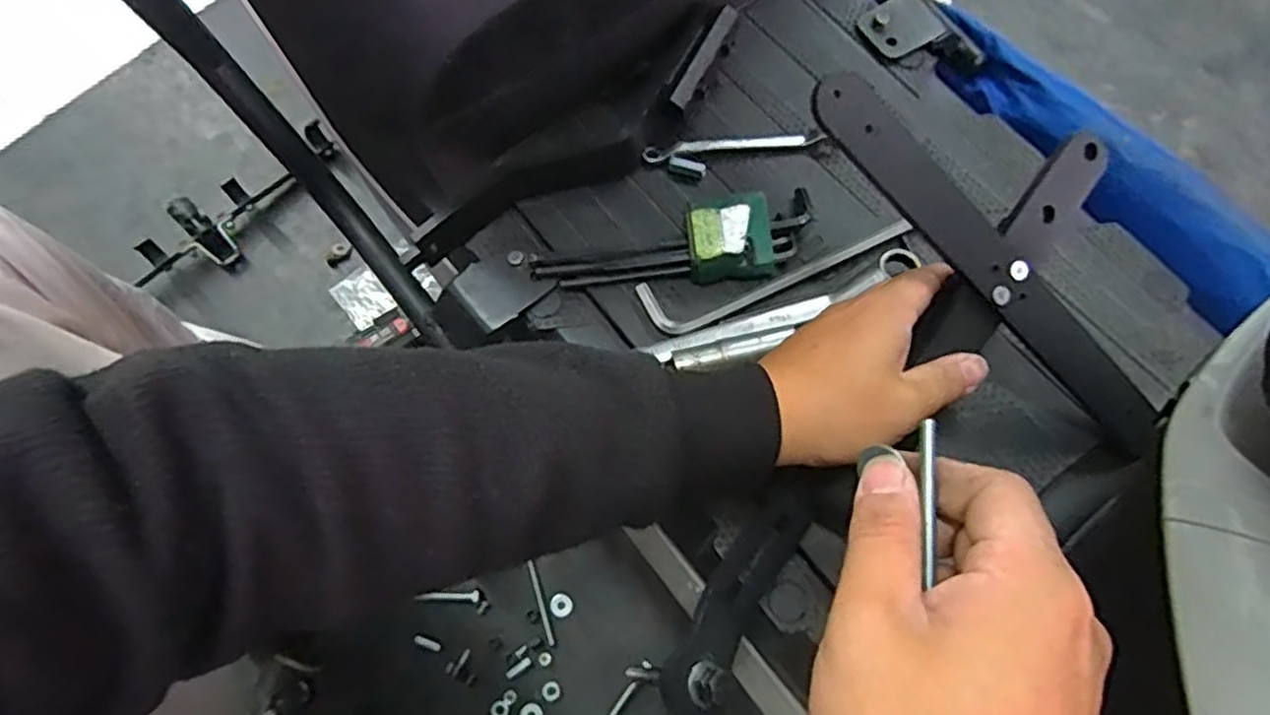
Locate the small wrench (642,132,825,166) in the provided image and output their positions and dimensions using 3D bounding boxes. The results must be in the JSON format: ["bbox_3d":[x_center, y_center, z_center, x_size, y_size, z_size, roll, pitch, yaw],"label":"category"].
[{"bbox_3d":[0.070,-0.153,0.530,0.128,0.010,0.012,-6,71,-3],"label":"small wrench"}]

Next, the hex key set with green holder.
[{"bbox_3d":[0.031,-0.072,0.483,0.193,0.038,0.056,-15,72,-7],"label":"hex key set with green holder"}]

